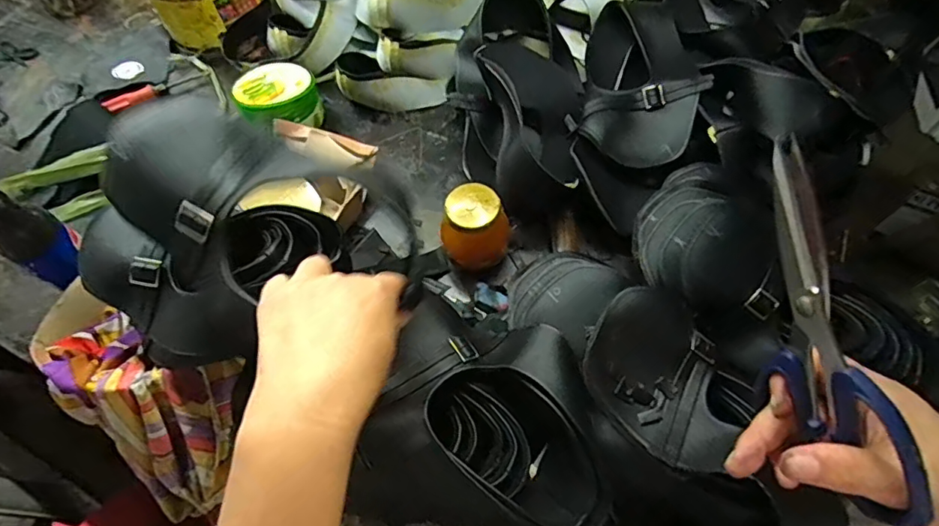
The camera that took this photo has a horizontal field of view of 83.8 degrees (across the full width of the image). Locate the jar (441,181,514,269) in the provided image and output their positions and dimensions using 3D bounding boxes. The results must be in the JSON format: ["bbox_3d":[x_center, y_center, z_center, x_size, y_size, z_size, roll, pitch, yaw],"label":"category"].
[{"bbox_3d":[0.005,-0.034,0.547,0.059,0.079,0.061,-1,61,2],"label":"jar"}]

